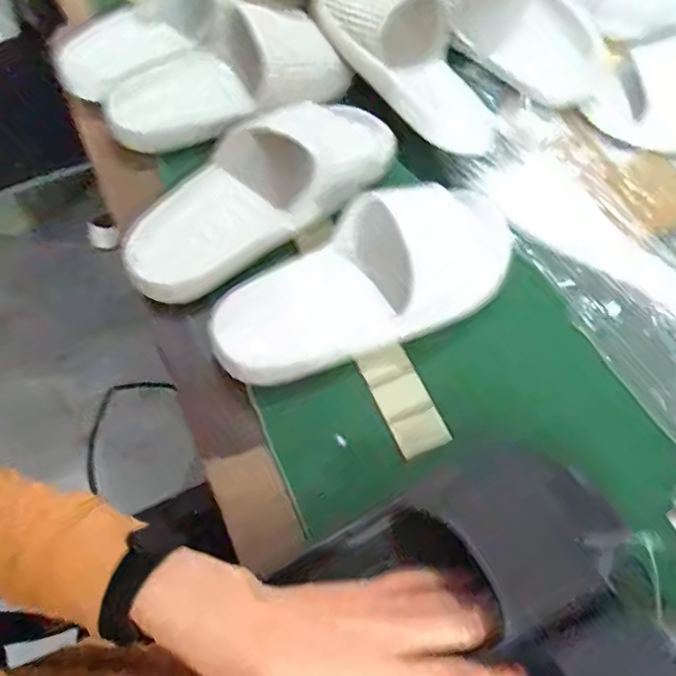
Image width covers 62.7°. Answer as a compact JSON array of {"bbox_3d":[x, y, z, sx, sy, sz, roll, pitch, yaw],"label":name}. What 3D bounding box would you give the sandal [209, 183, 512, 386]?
[{"bbox_3d":[0.030,-0.048,0.442,0.270,0.060,0.105,-25,65,-16],"label":"sandal"}]

